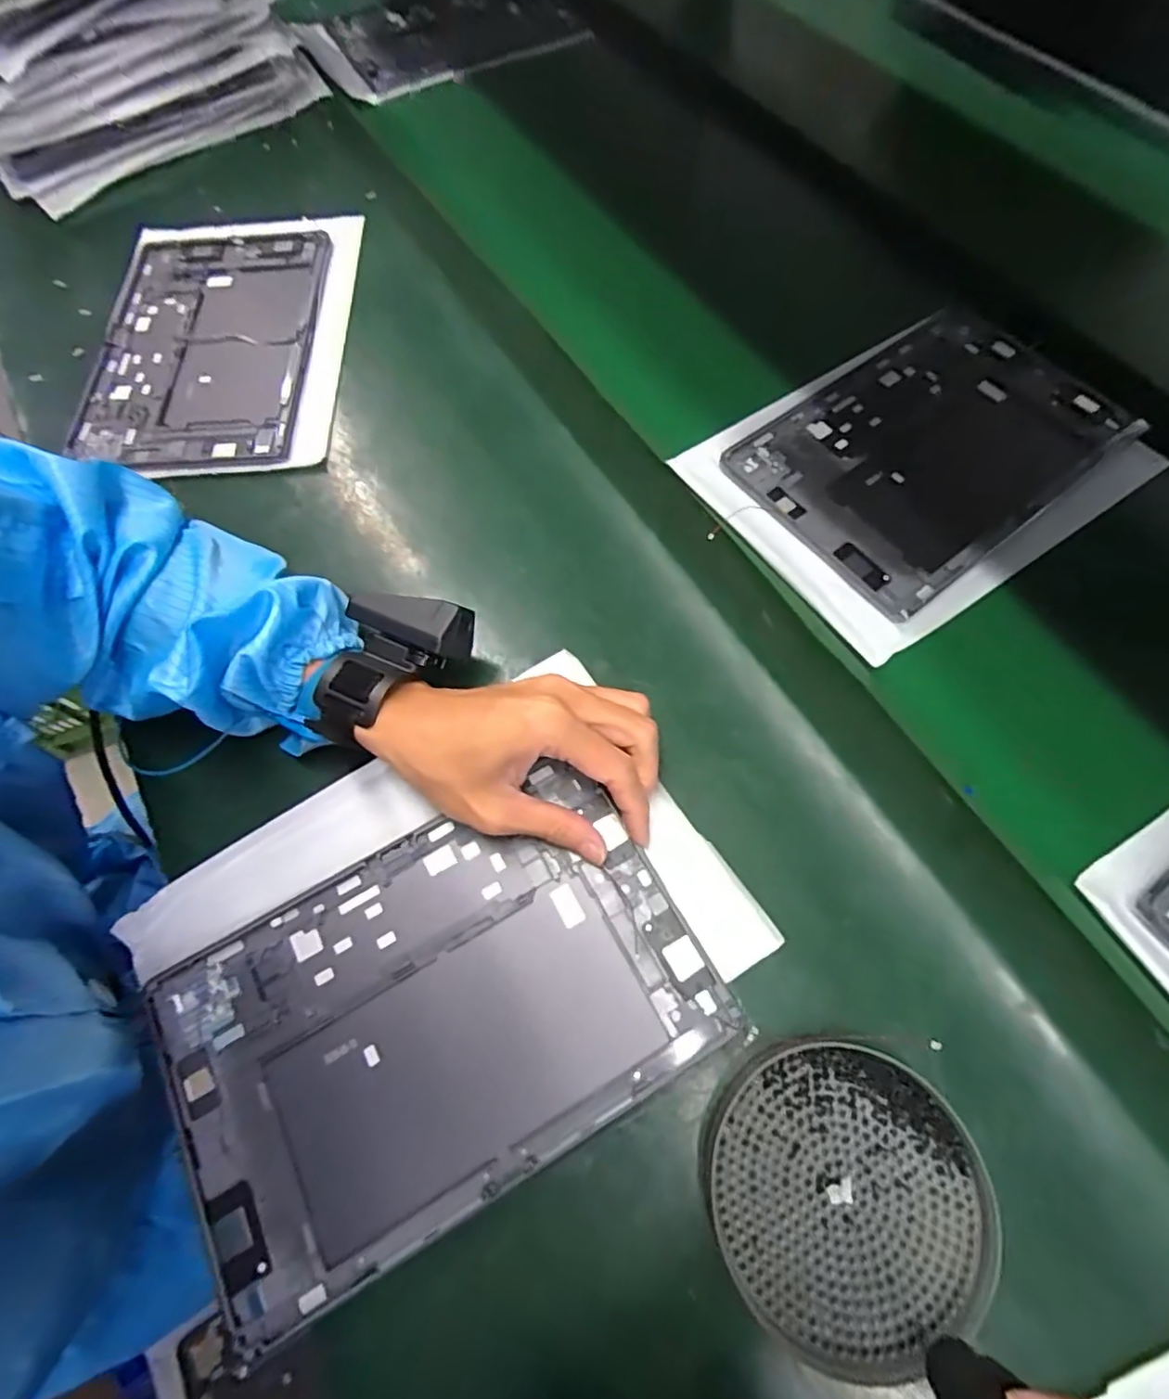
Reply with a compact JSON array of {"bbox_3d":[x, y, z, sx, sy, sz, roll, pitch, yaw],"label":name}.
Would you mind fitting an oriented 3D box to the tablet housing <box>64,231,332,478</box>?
[{"bbox_3d":[-0.301,-0.285,0.496,0.173,0.015,0.264,-4,66,-1],"label":"tablet housing"}]

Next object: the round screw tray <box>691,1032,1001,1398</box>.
[{"bbox_3d":[0.110,0.211,0.262,0.113,0.013,0.111,0,66,0],"label":"round screw tray"}]

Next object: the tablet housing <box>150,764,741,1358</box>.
[{"bbox_3d":[-0.073,0.152,0.305,0.254,0.015,0.163,-27,69,-11],"label":"tablet housing"}]

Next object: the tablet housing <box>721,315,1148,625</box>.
[{"bbox_3d":[0.240,-0.177,0.431,0.257,0.007,0.165,-36,71,-14],"label":"tablet housing"}]

